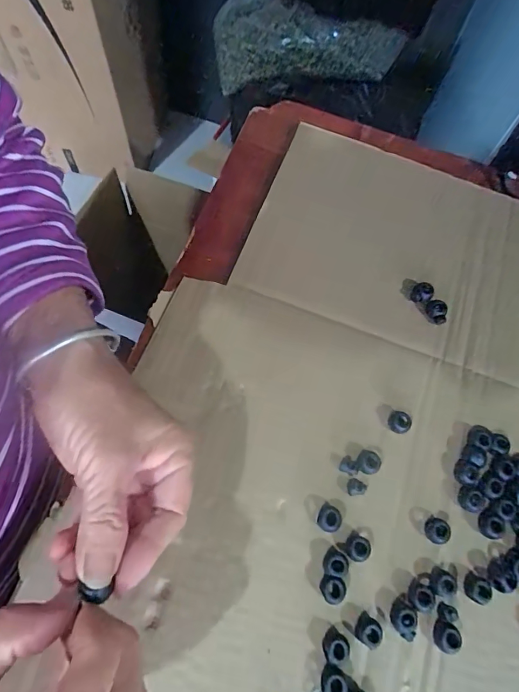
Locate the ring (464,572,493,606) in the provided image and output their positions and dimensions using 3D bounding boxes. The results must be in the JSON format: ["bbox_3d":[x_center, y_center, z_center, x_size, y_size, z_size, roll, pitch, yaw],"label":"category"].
[{"bbox_3d":[0.136,0.151,0.269,0.013,0.010,0.015,29,68,9],"label":"ring"}]

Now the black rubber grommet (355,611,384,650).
[{"bbox_3d":[0.064,0.168,0.256,0.014,0.010,0.015,1,66,-3],"label":"black rubber grommet"}]

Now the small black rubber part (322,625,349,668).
[{"bbox_3d":[0.044,0.175,0.251,0.014,0.012,0.015,1,66,-3],"label":"small black rubber part"}]

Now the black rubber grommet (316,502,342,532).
[{"bbox_3d":[0.045,0.111,0.279,0.015,0.011,0.015,1,66,-3],"label":"black rubber grommet"}]

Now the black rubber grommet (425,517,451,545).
[{"bbox_3d":[0.114,0.119,0.280,0.013,0.013,0.014,18,66,5],"label":"black rubber grommet"}]

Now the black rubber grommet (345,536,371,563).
[{"bbox_3d":[0.062,0.128,0.274,0.015,0.011,0.015,14,66,3],"label":"black rubber grommet"}]

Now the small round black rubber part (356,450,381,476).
[{"bbox_3d":[0.074,0.080,0.295,0.015,0.008,0.015,1,66,-3],"label":"small round black rubber part"}]

